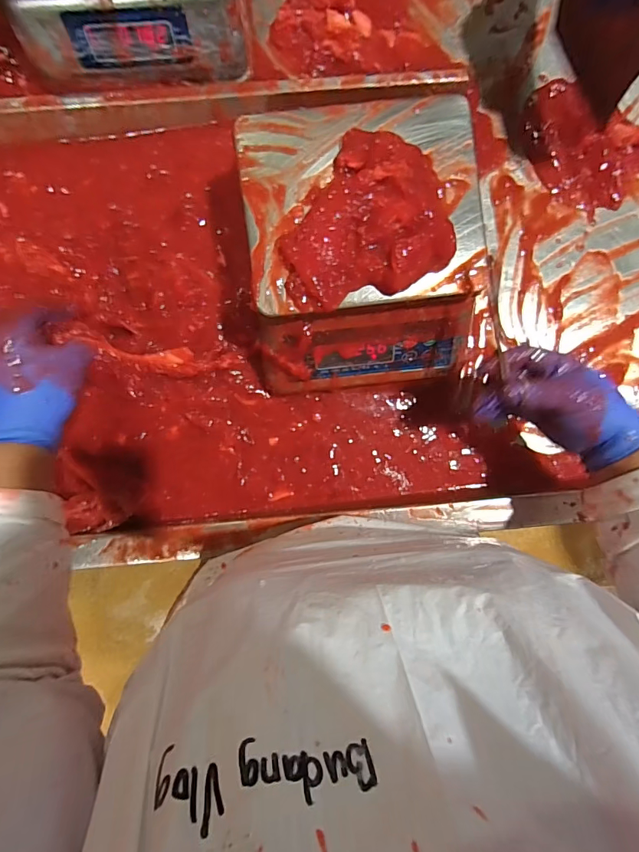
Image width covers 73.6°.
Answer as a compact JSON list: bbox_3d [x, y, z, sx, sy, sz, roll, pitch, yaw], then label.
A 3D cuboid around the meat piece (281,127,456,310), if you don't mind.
[{"bbox_3d":[0.039,-0.190,0.388,0.154,0.022,0.137,-13,92,-1],"label":"meat piece"}]

